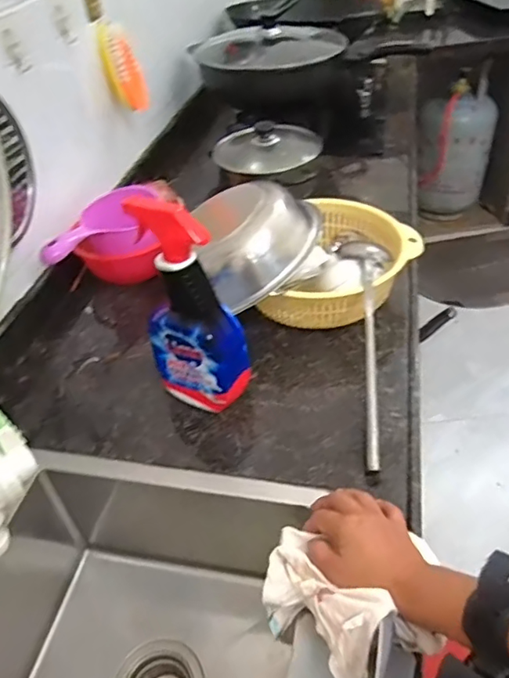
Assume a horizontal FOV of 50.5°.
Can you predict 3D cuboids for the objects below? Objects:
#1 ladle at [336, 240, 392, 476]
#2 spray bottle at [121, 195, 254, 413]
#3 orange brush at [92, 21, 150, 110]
[{"bbox_3d":[0.144,0.009,0.687,0.068,0.035,0.327,1,60,7],"label":"ladle"},{"bbox_3d":[-0.072,-0.036,0.635,0.109,0.262,0.070,30,53,33],"label":"spray bottle"},{"bbox_3d":[-0.255,-0.518,1.035,0.049,0.160,0.056,3,38,41],"label":"orange brush"}]

